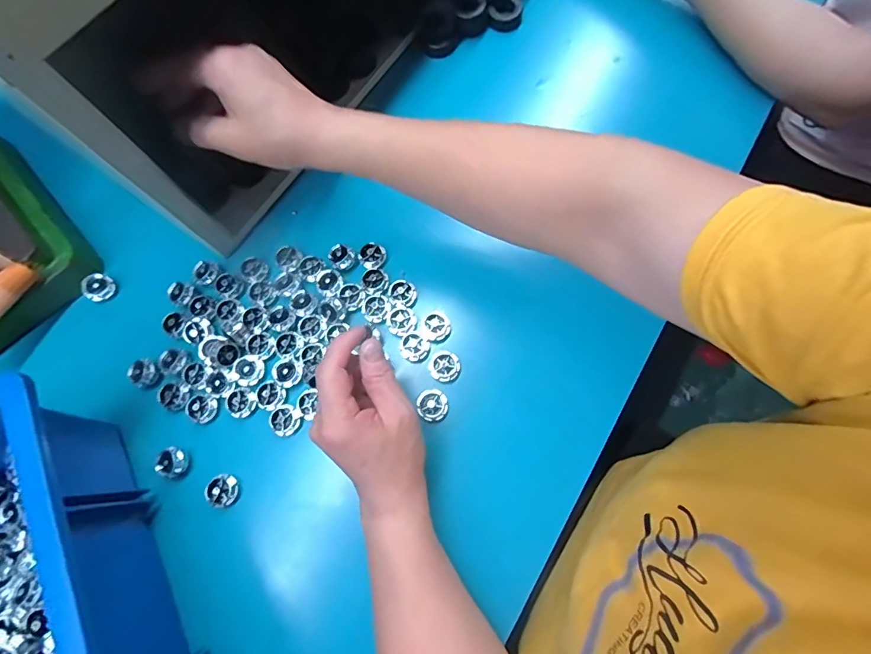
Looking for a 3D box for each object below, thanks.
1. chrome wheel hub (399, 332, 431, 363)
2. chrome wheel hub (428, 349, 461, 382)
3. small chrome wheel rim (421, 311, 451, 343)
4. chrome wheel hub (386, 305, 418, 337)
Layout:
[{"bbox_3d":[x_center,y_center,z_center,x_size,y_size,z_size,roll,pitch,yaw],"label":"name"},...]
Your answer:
[{"bbox_3d":[-0.018,0.018,0.387,0.026,0.006,0.025,40,79,11],"label":"chrome wheel hub"},{"bbox_3d":[0.008,0.034,0.385,0.026,0.012,0.026,0,75,1],"label":"chrome wheel hub"},{"bbox_3d":[0.001,0.000,0.391,0.025,0.009,0.025,0,75,1],"label":"small chrome wheel rim"},{"bbox_3d":[-0.030,-0.005,0.396,0.026,0.005,0.028,0,75,1],"label":"chrome wheel hub"}]

